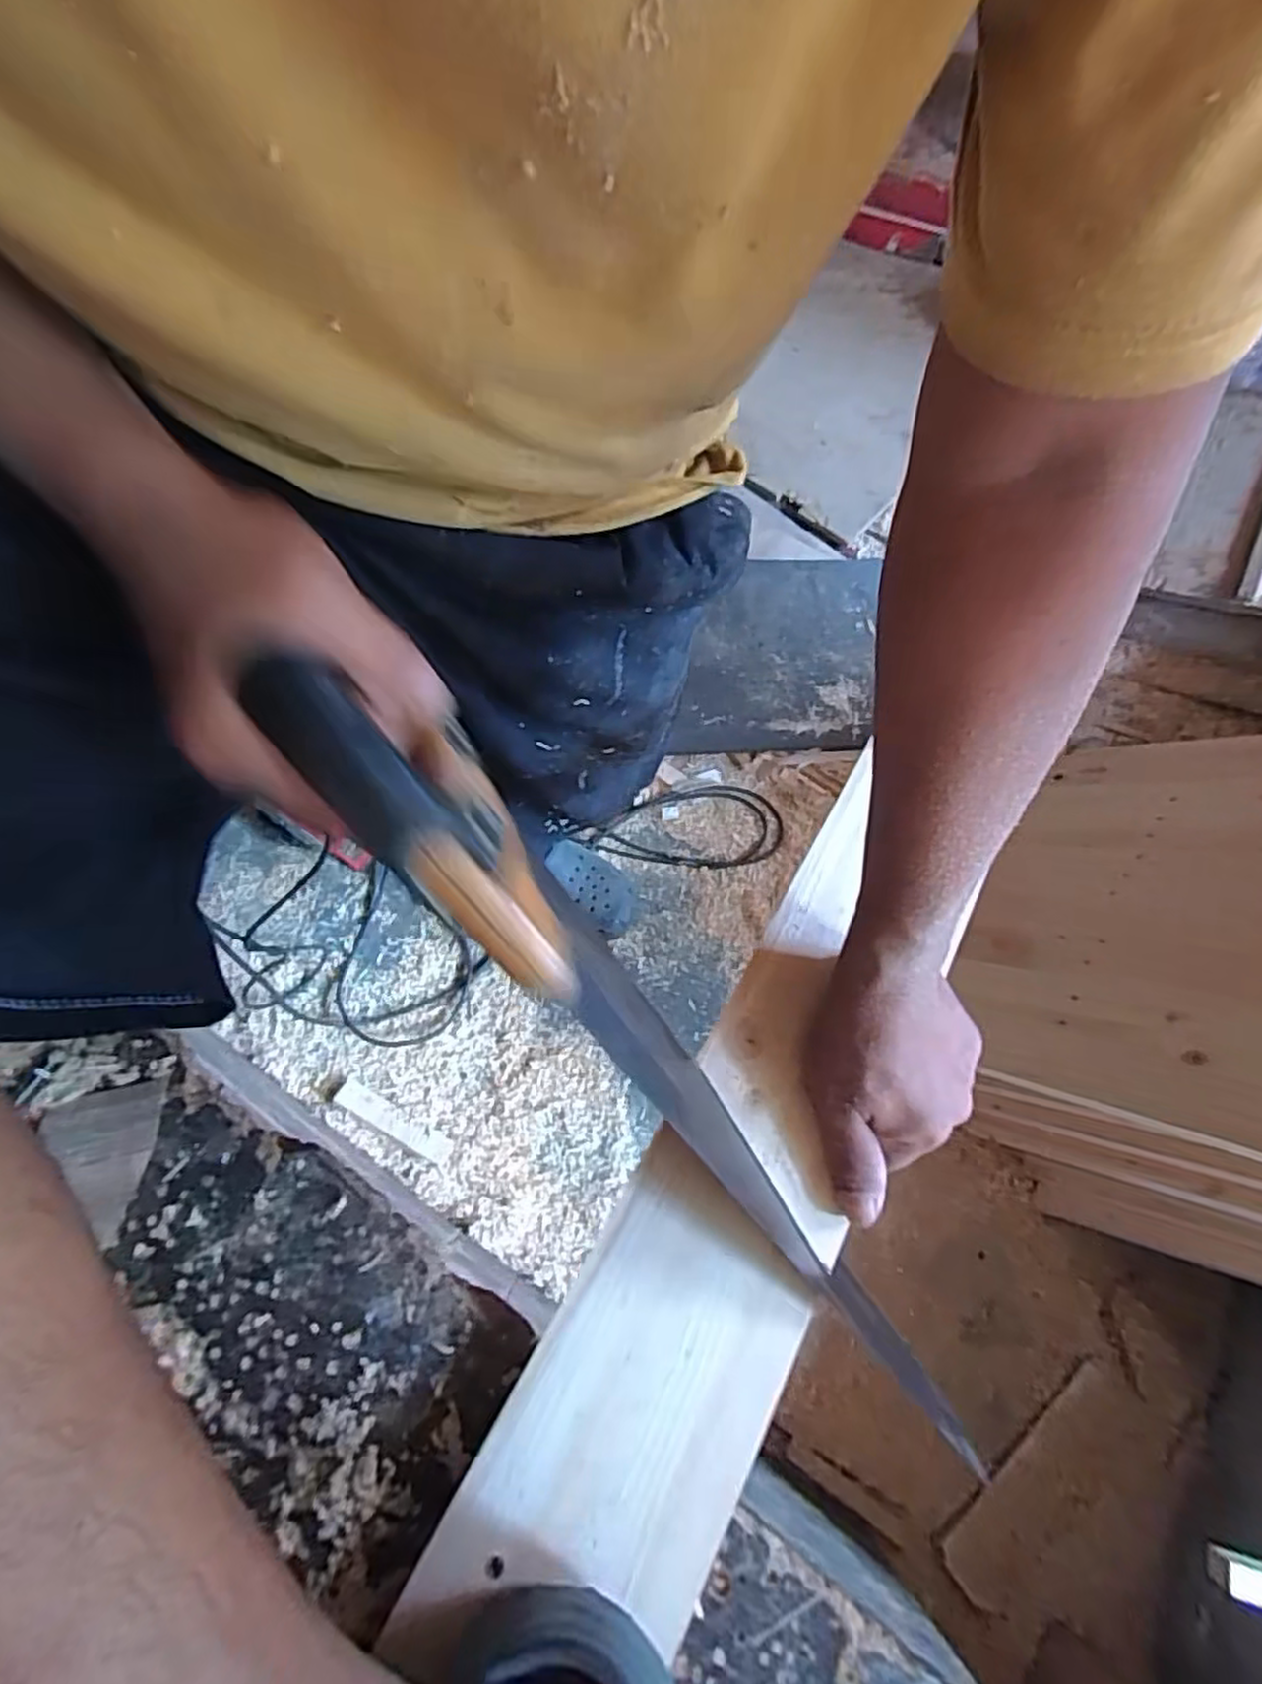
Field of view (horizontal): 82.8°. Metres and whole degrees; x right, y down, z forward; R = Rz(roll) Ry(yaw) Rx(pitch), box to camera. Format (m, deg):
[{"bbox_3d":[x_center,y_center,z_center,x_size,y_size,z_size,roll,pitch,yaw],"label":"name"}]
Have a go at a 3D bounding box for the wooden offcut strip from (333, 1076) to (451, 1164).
[{"bbox_3d":[-0.345,0.402,1.038,0.183,0.020,0.038,26,67,10],"label":"wooden offcut strip"}]

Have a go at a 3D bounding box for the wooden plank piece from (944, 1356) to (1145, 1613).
[{"bbox_3d":[0.505,0.774,0.873,0.309,0.010,0.072,-34,38,-18],"label":"wooden plank piece"}]

